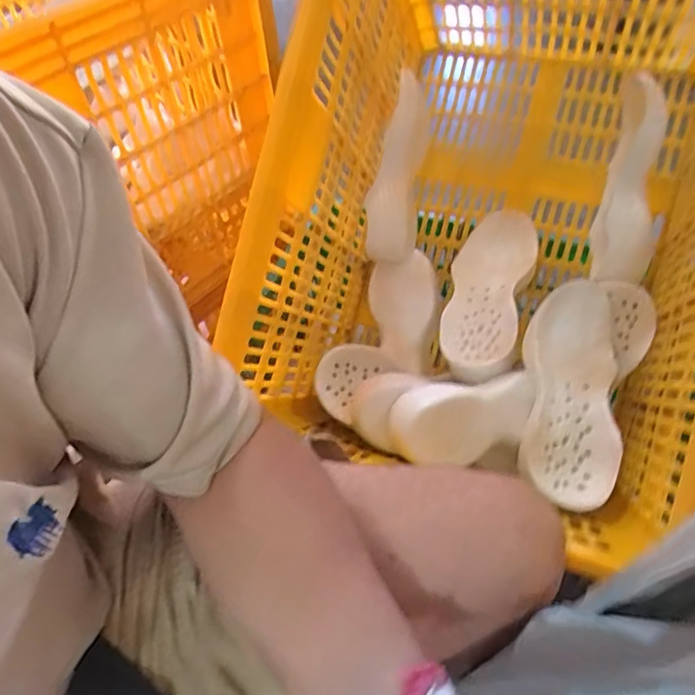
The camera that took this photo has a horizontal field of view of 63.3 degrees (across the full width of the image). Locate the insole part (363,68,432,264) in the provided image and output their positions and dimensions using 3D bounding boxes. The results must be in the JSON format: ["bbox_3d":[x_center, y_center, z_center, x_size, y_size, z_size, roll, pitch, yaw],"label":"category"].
[{"bbox_3d":[0.080,-0.257,0.830,0.081,0.248,0.042,25,36,24],"label":"insole part"}]

